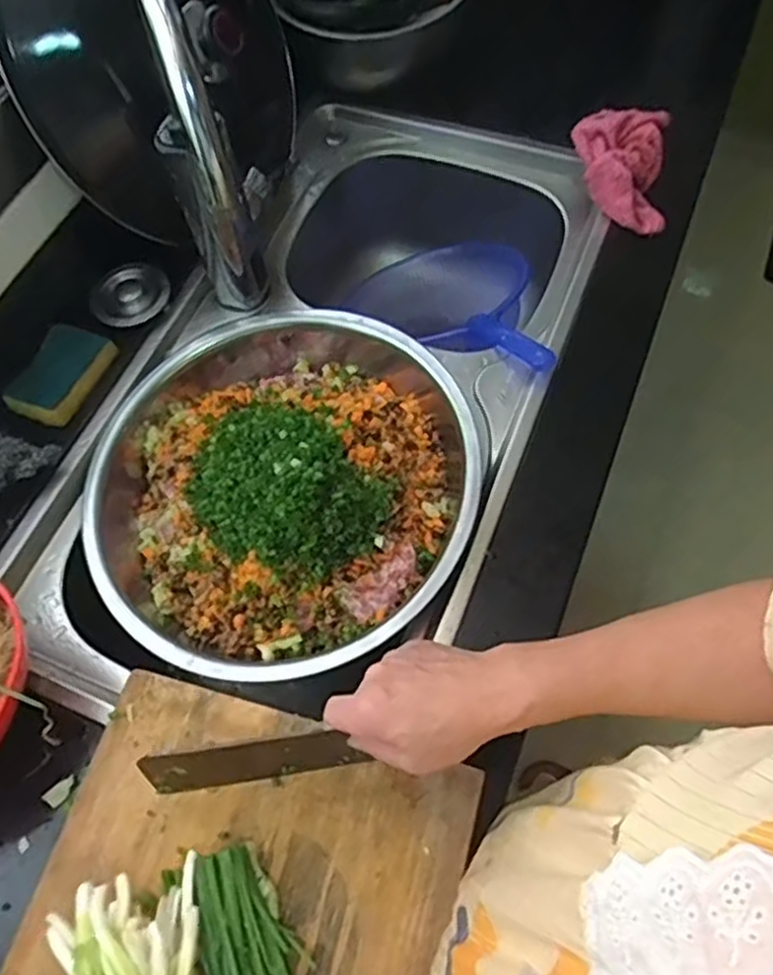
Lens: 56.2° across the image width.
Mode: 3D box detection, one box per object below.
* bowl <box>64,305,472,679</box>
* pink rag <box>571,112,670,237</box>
[{"bbox_3d":[-0.101,-0.005,0.696,0.357,0.128,0.361,-2,63,3],"label":"bowl"},{"bbox_3d":[0.256,-0.354,0.799,0.100,0.042,0.143,8,64,8],"label":"pink rag"}]

